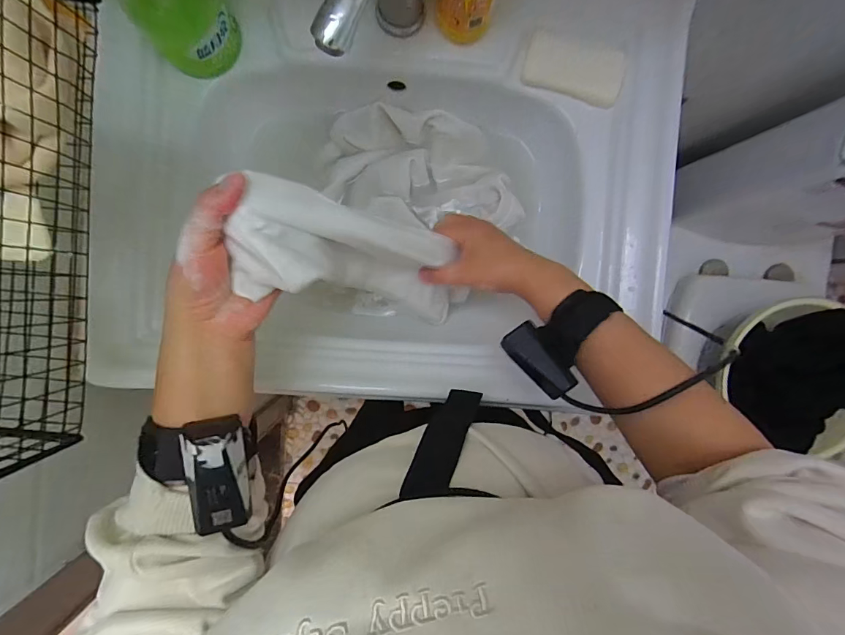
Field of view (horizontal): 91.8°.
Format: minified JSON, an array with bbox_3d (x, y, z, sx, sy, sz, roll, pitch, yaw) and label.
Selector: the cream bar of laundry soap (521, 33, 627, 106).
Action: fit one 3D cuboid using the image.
[{"bbox_3d":[0.170,-0.279,0.462,0.108,0.017,0.055,15,92,-3],"label":"cream bar of laundry soap"}]

